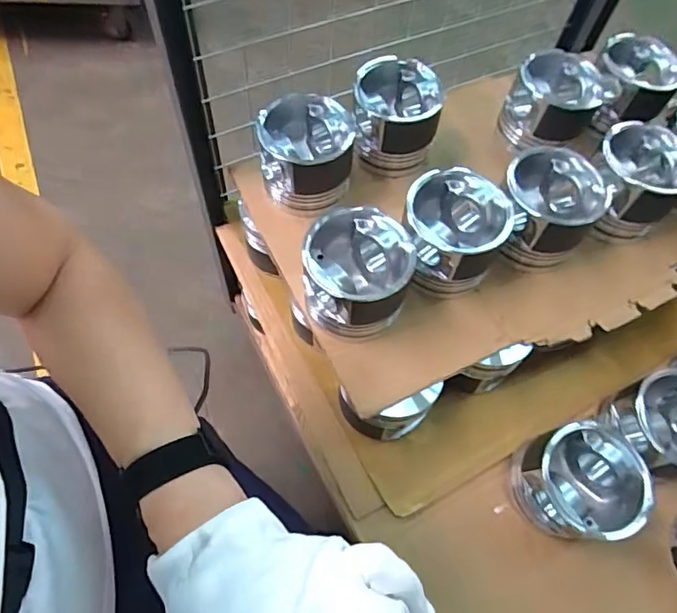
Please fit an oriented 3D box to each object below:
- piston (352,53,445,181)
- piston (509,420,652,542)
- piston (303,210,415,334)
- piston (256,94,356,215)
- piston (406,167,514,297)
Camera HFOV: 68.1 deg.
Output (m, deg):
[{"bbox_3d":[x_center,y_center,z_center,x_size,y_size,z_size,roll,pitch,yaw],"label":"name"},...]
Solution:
[{"bbox_3d":[0.075,-0.253,0.668,0.114,0.090,0.112,6,64,0],"label":"piston"},{"bbox_3d":[0.261,0.196,0.554,0.105,0.107,0.109,1,64,-3],"label":"piston"},{"bbox_3d":[0.019,-0.033,0.551,0.109,0.104,0.116,1,64,-3],"label":"piston"},{"bbox_3d":[-0.040,-0.191,0.622,0.110,0.091,0.109,1,64,-3],"label":"piston"},{"bbox_3d":[0.130,-0.081,0.582,0.109,0.101,0.115,1,64,-3],"label":"piston"}]

